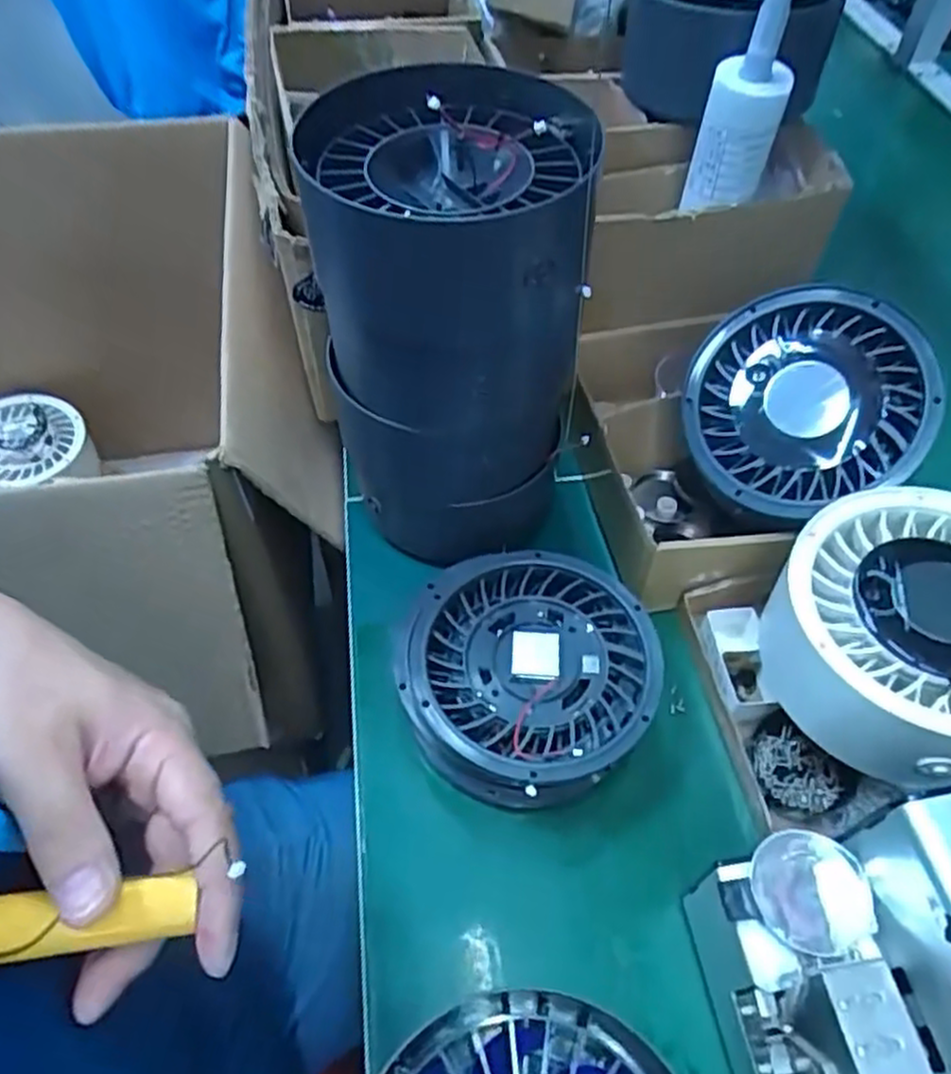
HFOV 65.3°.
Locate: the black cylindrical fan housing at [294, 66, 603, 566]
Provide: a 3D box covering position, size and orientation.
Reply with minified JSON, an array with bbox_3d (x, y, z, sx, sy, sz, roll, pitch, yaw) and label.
[{"bbox_3d":[-0.014,-0.114,0.441,0.137,0.245,0.147,4,55,2],"label":"black cylindrical fan housing"}]

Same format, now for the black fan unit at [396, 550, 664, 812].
[{"bbox_3d":[0.027,0.079,0.434,0.143,0.057,0.134,0,55,-1],"label":"black fan unit"}]

